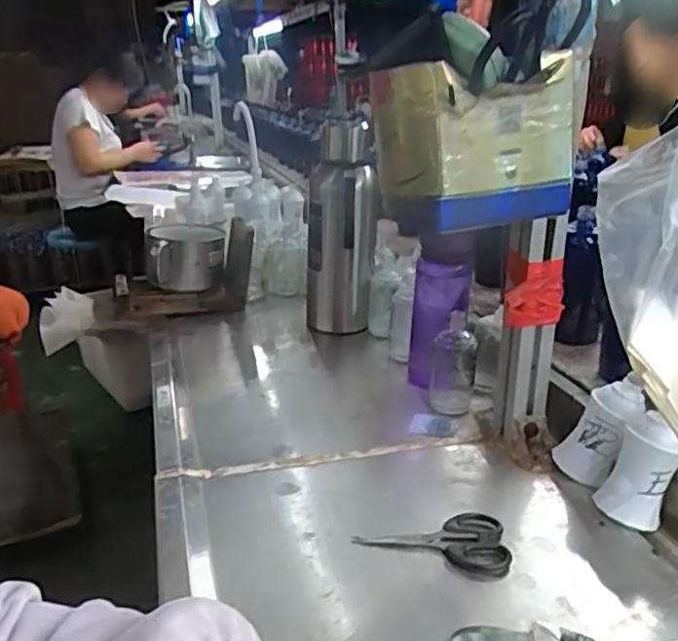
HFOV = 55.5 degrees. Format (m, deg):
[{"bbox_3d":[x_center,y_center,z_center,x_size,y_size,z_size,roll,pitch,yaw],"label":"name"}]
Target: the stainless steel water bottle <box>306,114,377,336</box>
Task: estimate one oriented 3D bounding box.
[{"bbox_3d":[0.001,-0.133,0.991,0.106,0.299,0.090,-2,22,-4],"label":"stainless steel water bottle"}]

